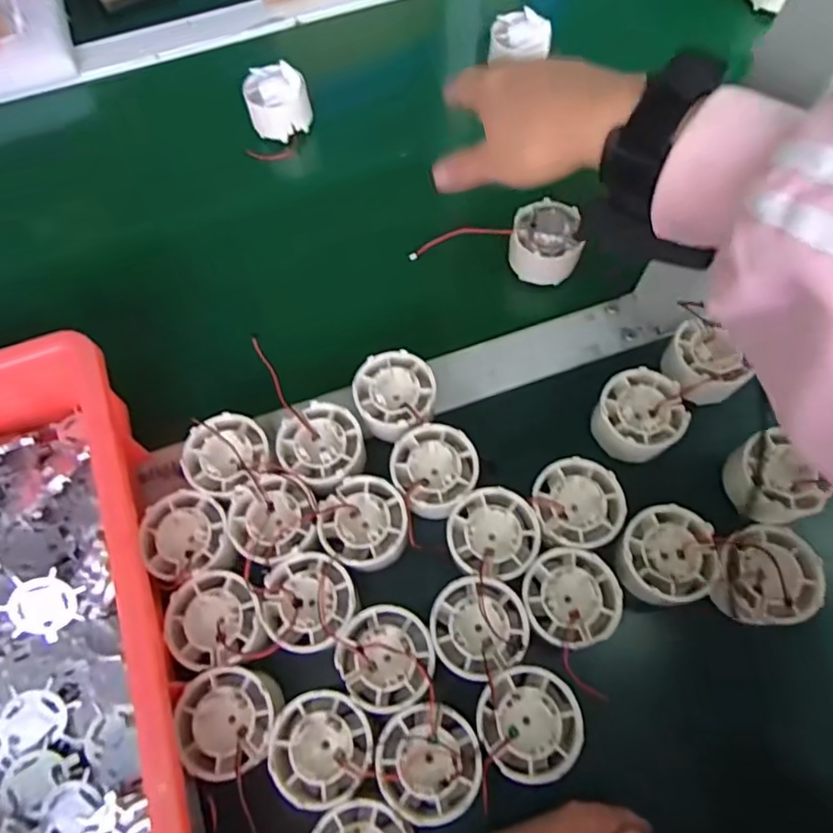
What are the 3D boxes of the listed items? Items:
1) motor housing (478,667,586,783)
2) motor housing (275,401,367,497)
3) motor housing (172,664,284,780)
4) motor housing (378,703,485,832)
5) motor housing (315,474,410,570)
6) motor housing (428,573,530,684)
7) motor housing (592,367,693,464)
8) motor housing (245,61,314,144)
[{"bbox_3d":[0.058,0.158,0.310,0.051,0.024,0.051,-1,67,2],"label":"motor housing"},{"bbox_3d":[-0.058,0.021,0.379,0.053,0.032,0.049,-1,67,2],"label":"motor housing"},{"bbox_3d":[-0.101,0.160,0.316,0.049,0.021,0.051,-1,67,2],"label":"motor housing"},{"bbox_3d":[0.006,0.175,0.302,0.050,0.014,0.051,-1,67,2],"label":"motor housing"},{"bbox_3d":[-0.030,0.064,0.353,0.051,0.021,0.053,-38,71,-12],"label":"motor housing"},{"bbox_3d":[0.034,0.115,0.326,0.050,0.018,0.051,-16,67,-4],"label":"motor housing"},{"bbox_3d":[0.138,0.002,0.377,0.053,0.037,0.050,-1,67,2],"label":"motor housing"},{"bbox_3d":[-0.117,-0.267,0.506,0.050,0.035,0.050,-15,67,-4],"label":"motor housing"}]

